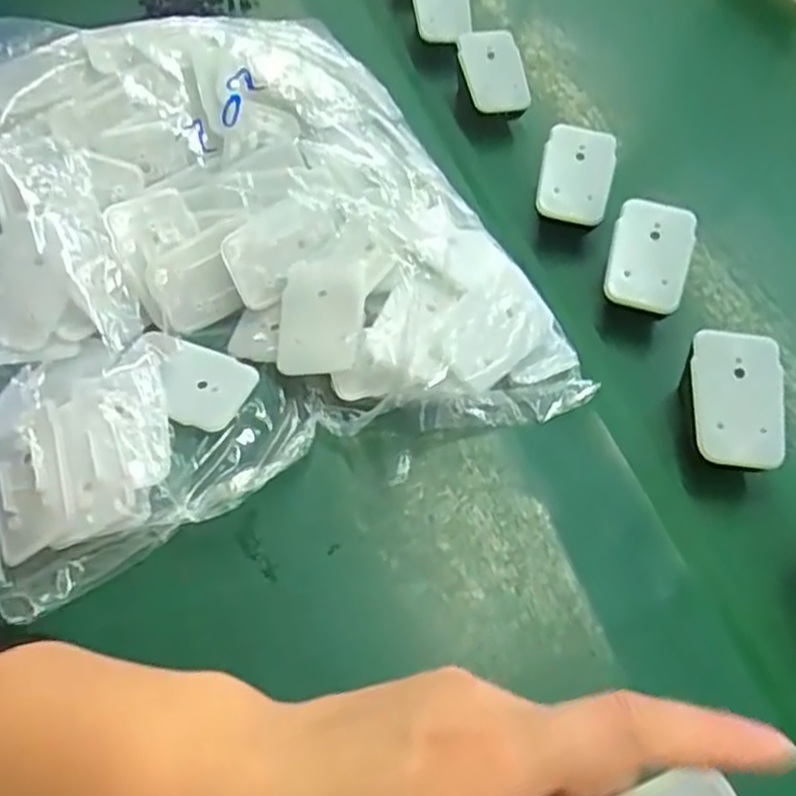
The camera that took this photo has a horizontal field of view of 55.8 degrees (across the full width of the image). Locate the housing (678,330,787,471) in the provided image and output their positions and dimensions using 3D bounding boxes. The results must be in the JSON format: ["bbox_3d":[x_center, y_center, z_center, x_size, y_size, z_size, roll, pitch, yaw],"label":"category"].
[{"bbox_3d":[0.164,0.002,0.373,0.046,0.021,0.066,3,77,5],"label":"housing"}]

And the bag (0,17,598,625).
[{"bbox_3d":[-0.092,-0.091,0.400,0.282,0.081,0.298,-17,57,-17],"label":"bag"}]

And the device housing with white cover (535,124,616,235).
[{"bbox_3d":[0.110,-0.137,0.462,0.045,0.013,0.064,11,80,-4],"label":"device housing with white cover"}]

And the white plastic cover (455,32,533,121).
[{"bbox_3d":[0.068,-0.229,0.526,0.043,0.013,0.067,-10,82,-3],"label":"white plastic cover"}]

